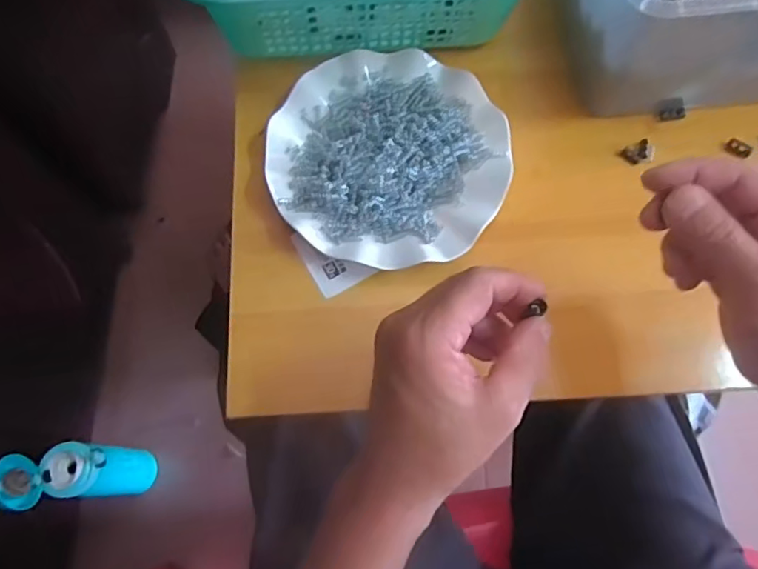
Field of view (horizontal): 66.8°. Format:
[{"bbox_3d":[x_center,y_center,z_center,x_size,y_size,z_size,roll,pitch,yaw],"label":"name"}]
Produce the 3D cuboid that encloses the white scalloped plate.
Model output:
[{"bbox_3d":[0.007,-0.099,0.450,0.177,0.030,0.178,0,71,-1],"label":"white scalloped plate"}]

